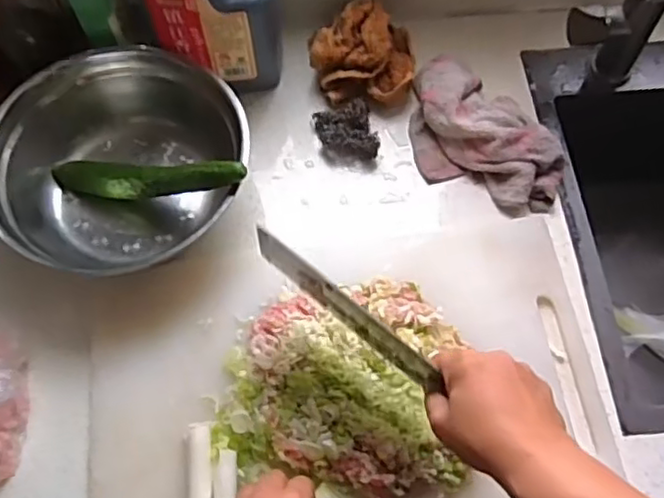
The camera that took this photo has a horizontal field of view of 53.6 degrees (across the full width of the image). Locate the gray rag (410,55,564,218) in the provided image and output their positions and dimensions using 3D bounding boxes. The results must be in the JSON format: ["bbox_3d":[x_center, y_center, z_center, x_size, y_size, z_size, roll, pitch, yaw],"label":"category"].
[{"bbox_3d":[0.152,-0.117,0.693,0.119,0.047,0.200,-42,72,-17],"label":"gray rag"}]

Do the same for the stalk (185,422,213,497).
[{"bbox_3d":[-0.109,0.202,0.545,0.021,0.020,0.109,-3,65,-1],"label":"stalk"}]

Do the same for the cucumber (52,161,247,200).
[{"bbox_3d":[-0.185,-0.067,0.638,0.228,0.035,0.026,1,63,27],"label":"cucumber"}]

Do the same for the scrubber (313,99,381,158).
[{"bbox_3d":[0.016,-0.123,0.706,0.058,0.031,0.065,-16,66,-7],"label":"scrubber"}]

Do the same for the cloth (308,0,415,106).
[{"bbox_3d":[0.033,-0.214,0.725,0.113,0.068,0.098,0,65,0],"label":"cloth"}]

